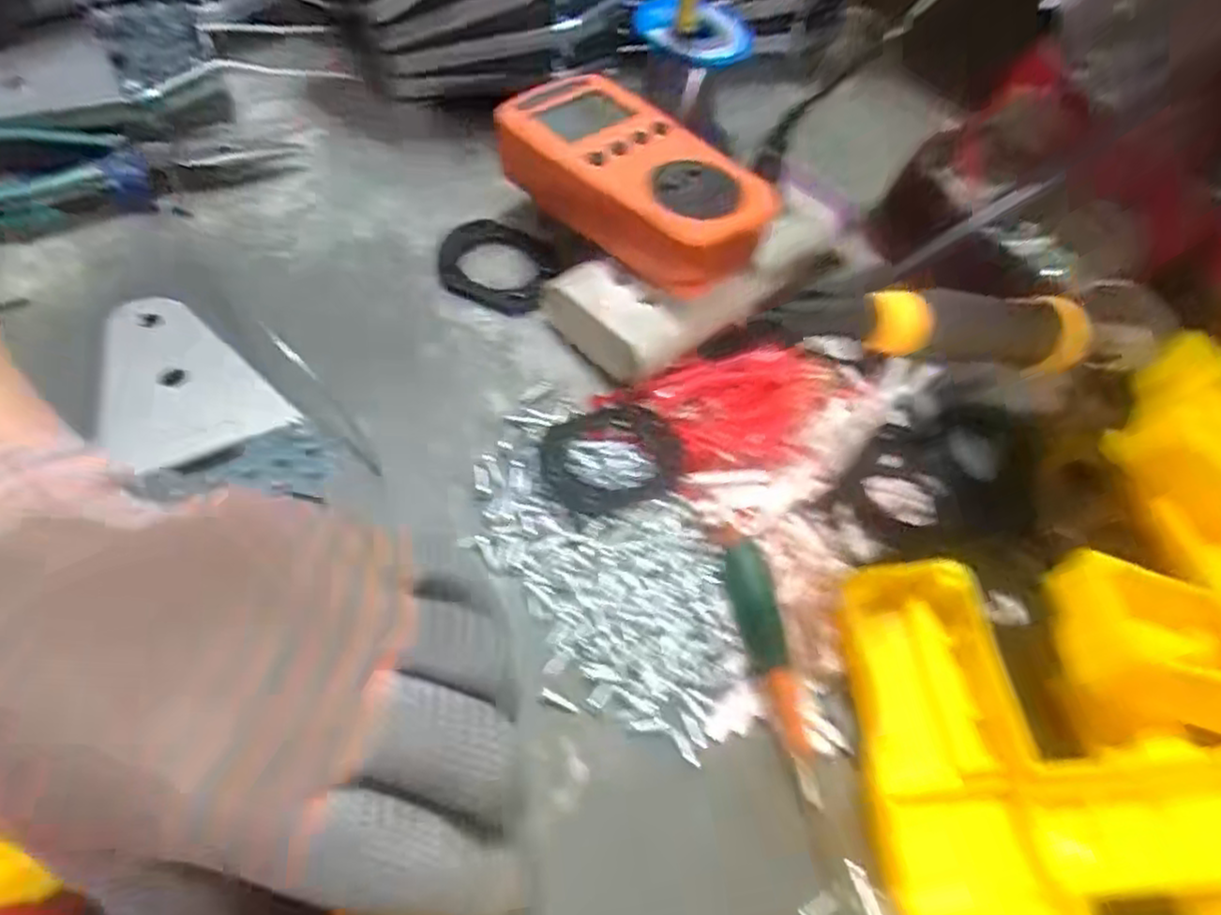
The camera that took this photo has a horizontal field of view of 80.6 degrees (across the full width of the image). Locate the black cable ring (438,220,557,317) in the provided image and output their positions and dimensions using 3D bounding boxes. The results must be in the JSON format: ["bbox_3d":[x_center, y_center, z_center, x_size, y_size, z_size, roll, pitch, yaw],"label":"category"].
[{"bbox_3d":[-0.055,-0.094,0.350,0.054,0.008,0.054,5,58,-8],"label":"black cable ring"}]

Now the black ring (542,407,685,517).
[{"bbox_3d":[0.002,0.001,0.289,0.056,0.009,0.047,-12,62,-17],"label":"black ring"}]

